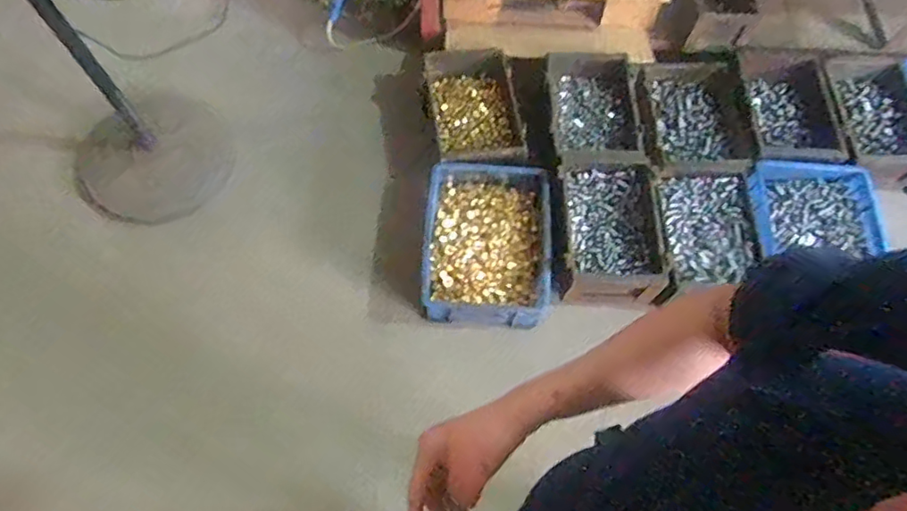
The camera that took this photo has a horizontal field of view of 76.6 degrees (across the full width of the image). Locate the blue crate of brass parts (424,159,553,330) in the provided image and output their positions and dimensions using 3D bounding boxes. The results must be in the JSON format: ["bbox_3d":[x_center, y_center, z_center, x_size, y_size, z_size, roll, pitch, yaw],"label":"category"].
[{"bbox_3d":[0.088,-0.031,1.563,0.325,0.173,0.427,0,66,-2],"label":"blue crate of brass parts"}]

